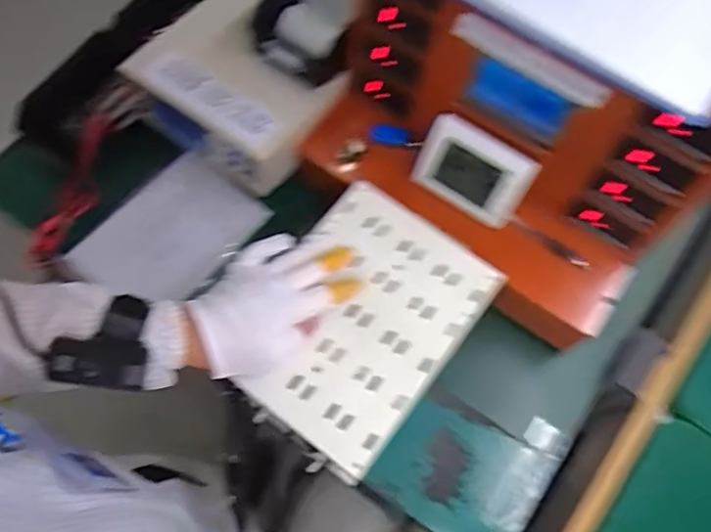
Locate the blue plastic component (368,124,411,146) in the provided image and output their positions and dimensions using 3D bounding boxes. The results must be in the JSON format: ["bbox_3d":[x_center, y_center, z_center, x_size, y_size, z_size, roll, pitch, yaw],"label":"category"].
[{"bbox_3d":[0.041,-0.159,0.724,0.050,0.010,0.021,6,70,2],"label":"blue plastic component"}]

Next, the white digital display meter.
[{"bbox_3d":[0.130,-0.104,0.660,0.126,0.095,0.023,35,48,4],"label":"white digital display meter"}]

